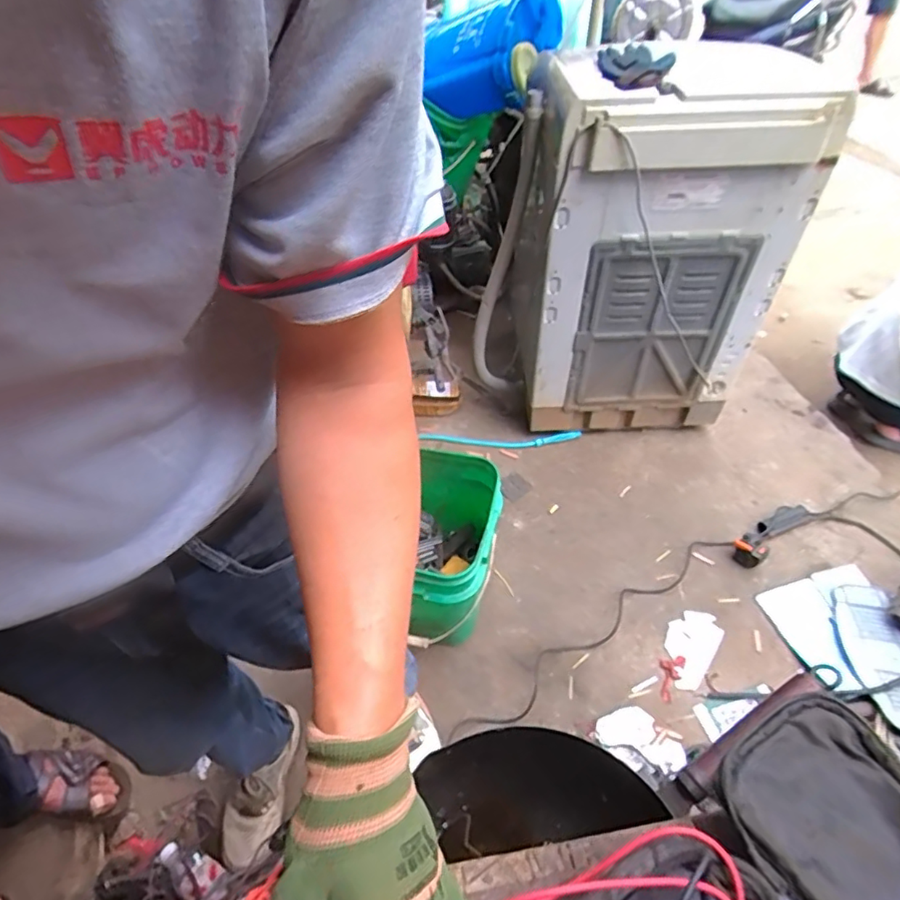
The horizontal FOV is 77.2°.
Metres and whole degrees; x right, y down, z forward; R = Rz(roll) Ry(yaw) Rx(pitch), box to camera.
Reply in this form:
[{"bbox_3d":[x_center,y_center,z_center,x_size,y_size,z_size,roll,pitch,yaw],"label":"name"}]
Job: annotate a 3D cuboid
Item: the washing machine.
[{"bbox_3d":[0.476,-0.591,1.540,0.650,0.875,0.673,-1,49,4],"label":"washing machine"}]

